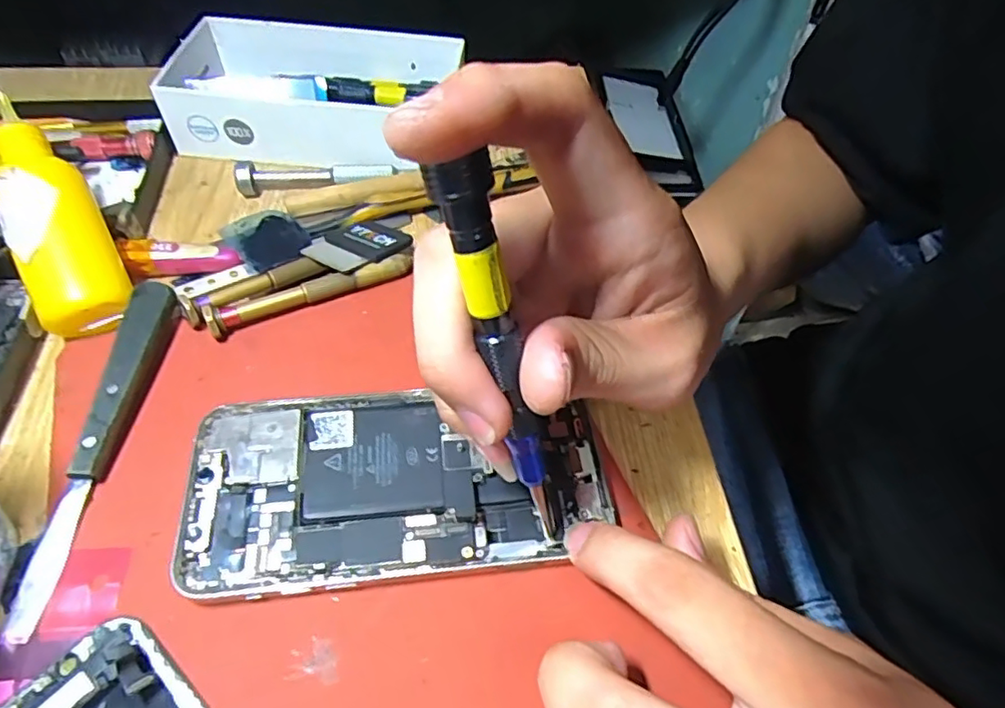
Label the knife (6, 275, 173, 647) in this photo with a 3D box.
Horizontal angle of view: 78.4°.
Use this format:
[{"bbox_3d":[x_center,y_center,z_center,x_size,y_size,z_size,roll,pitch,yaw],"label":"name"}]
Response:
[{"bbox_3d":[-0.146,0.029,0.222,0.015,0.016,0.133,5,54,2],"label":"knife"}]

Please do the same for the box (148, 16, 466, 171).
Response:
[{"bbox_3d":[-0.106,-0.146,0.346,0.155,0.035,0.093,5,53,1],"label":"box"}]

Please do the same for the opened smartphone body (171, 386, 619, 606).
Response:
[{"bbox_3d":[-0.037,0.046,0.218,0.144,0.010,0.072,-1,54,-4],"label":"opened smartphone body"}]

